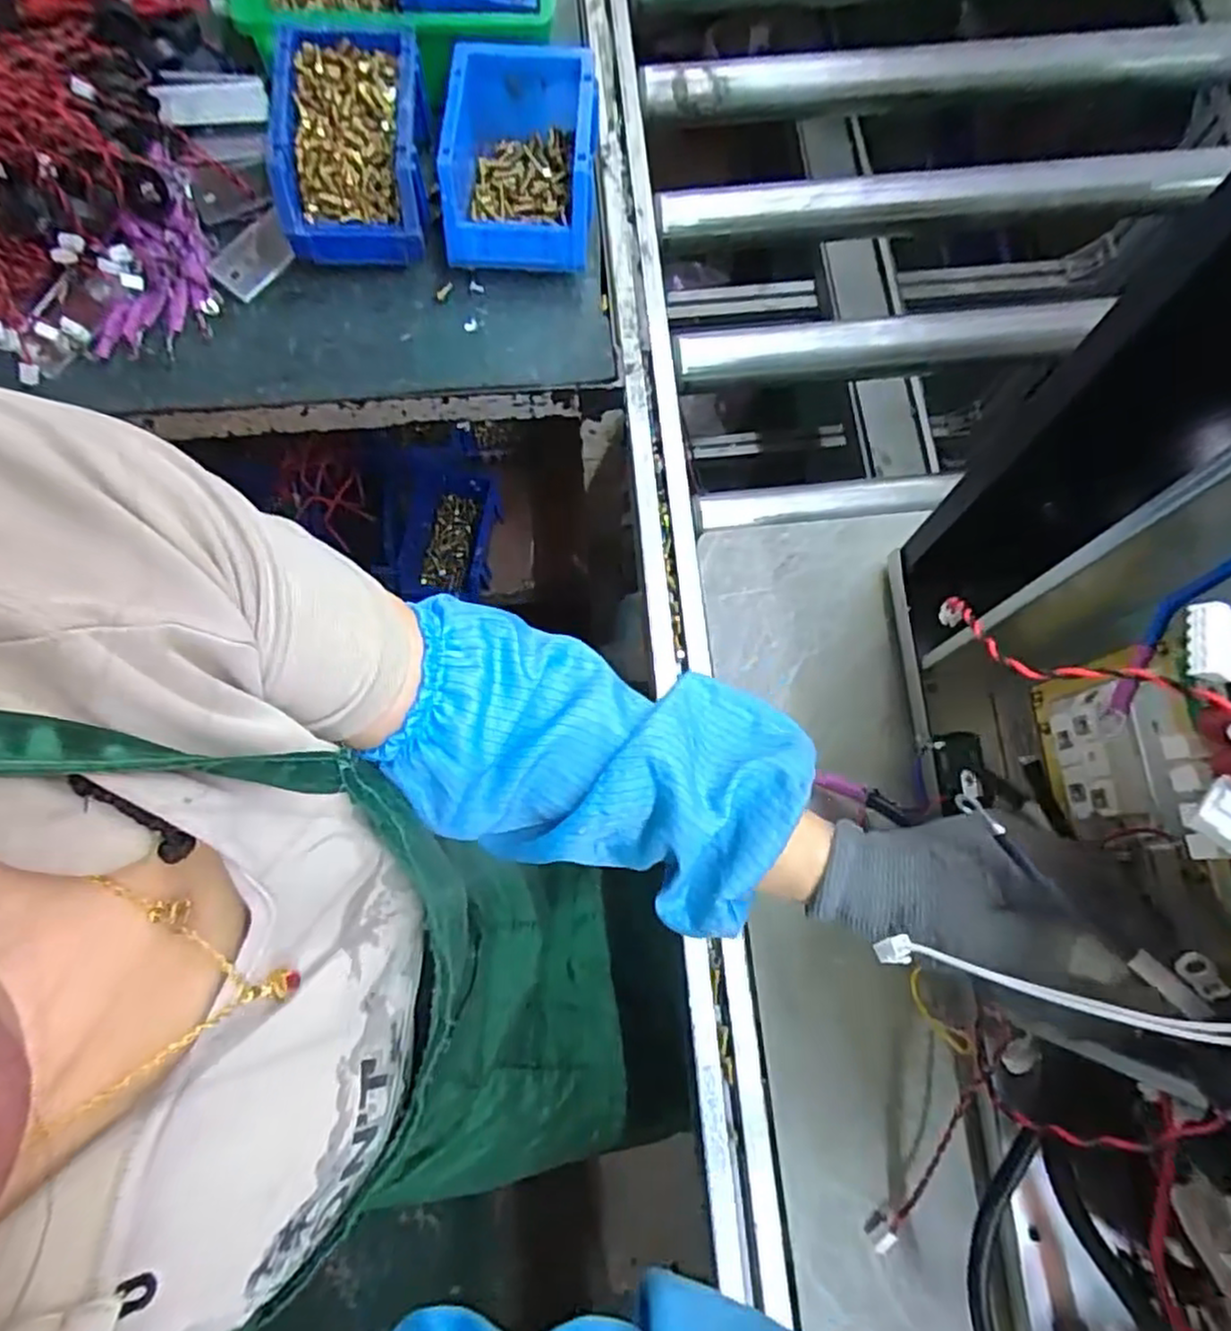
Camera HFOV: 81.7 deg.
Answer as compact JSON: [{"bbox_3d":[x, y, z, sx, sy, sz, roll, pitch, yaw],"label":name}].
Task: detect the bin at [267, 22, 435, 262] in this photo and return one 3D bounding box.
[{"bbox_3d":[-0.200,-0.395,0.557,0.105,0.088,0.159,-4,75,-1],"label":"bin"}]

